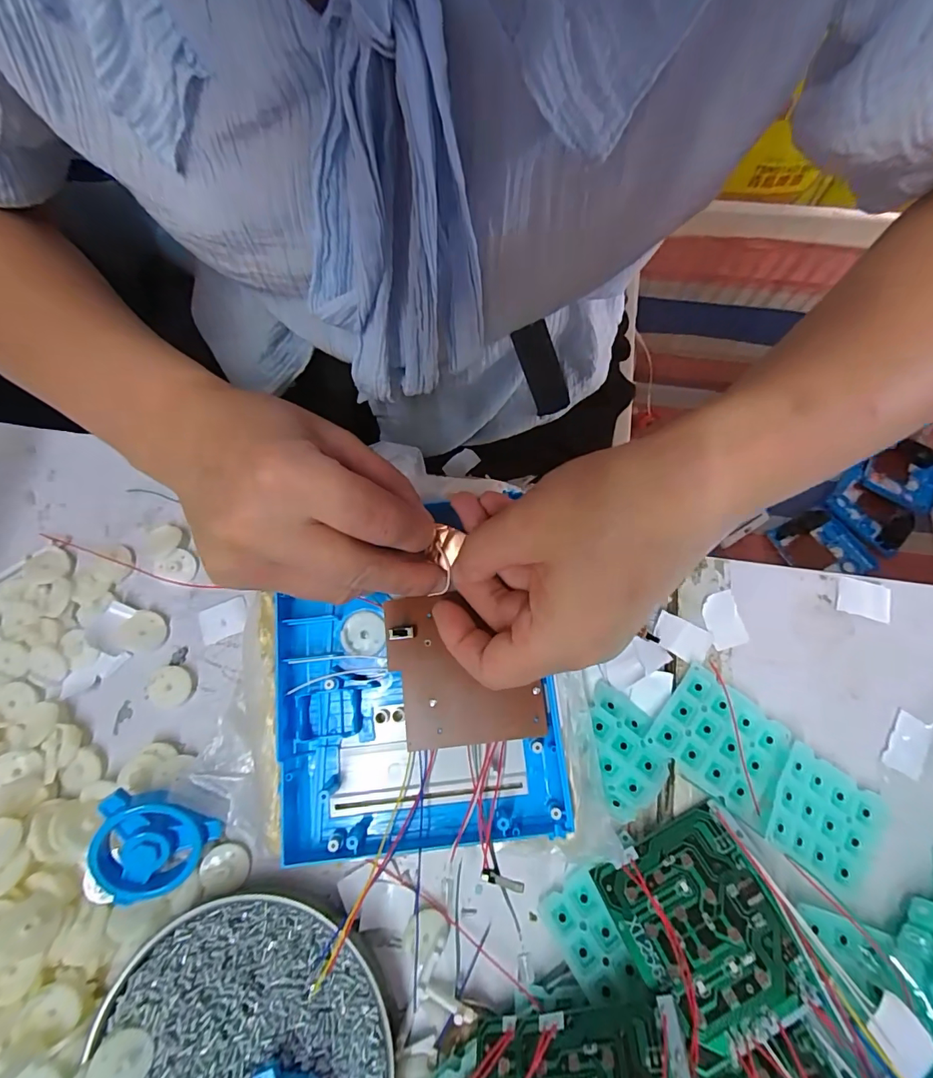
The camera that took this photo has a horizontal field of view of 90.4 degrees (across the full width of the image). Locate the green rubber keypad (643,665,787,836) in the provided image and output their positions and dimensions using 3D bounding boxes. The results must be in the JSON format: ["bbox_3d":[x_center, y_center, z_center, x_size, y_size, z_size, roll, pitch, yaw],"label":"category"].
[{"bbox_3d":[0.131,0.103,0.237,0.063,0.008,0.050,37,78,10],"label":"green rubber keypad"}]

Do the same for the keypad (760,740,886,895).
[{"bbox_3d":[0.174,0.135,0.227,0.054,0.004,0.048,34,74,-4],"label":"keypad"}]

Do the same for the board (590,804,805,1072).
[{"bbox_3d":[0.103,0.169,0.204,0.066,0.004,0.069,-26,46,-6],"label":"board"}]

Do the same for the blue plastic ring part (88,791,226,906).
[{"bbox_3d":[-0.155,0.155,0.229,0.052,0.014,0.051,17,88,-14],"label":"blue plastic ring part"}]

